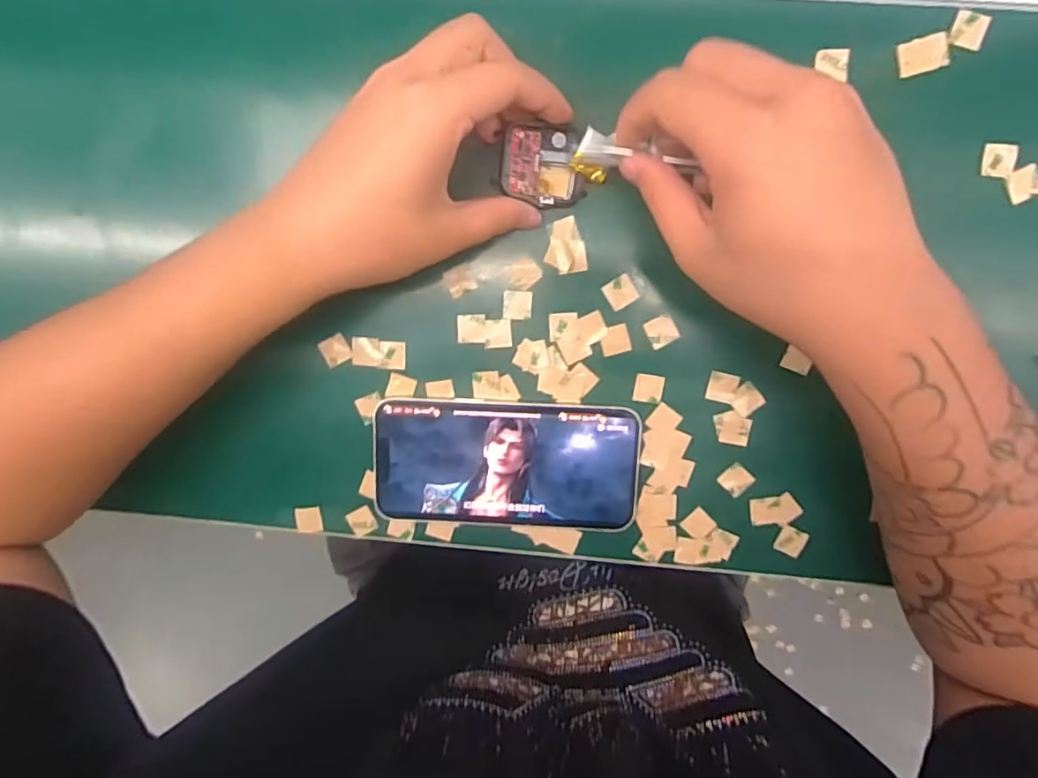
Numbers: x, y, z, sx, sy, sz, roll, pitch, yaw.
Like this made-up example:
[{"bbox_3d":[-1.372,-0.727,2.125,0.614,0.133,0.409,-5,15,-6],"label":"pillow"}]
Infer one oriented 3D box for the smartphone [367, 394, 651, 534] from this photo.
[{"bbox_3d":[-0.007,0.042,0.315,0.144,0.007,0.071,2,100,2],"label":"smartphone"}]

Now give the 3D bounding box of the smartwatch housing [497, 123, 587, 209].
[{"bbox_3d":[0.011,-0.111,0.282,0.040,0.015,0.038,-2,100,3],"label":"smartwatch housing"}]

